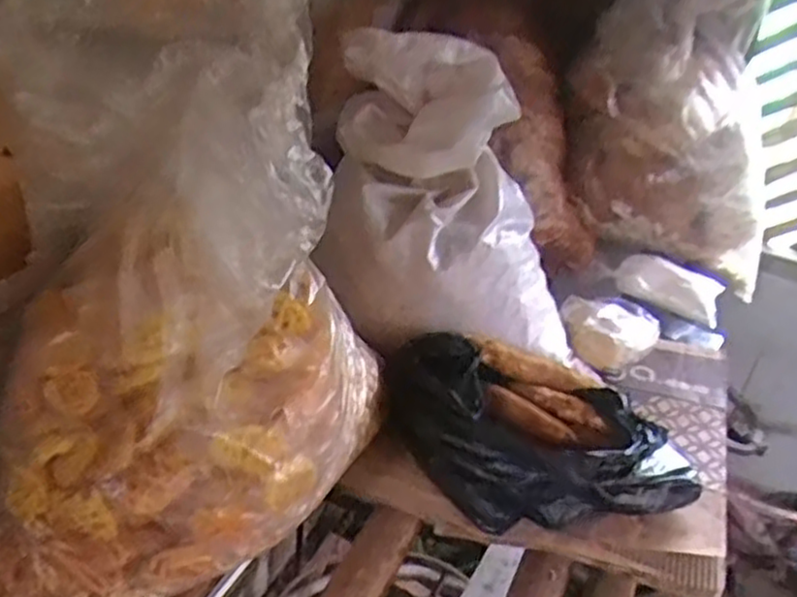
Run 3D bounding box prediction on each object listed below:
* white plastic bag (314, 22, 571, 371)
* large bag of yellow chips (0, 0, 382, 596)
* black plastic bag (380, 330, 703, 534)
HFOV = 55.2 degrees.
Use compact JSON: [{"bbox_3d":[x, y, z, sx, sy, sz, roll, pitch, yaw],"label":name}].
[{"bbox_3d":[0.064,-0.133,0.978,0.343,0.324,0.232,2,32,-7],"label":"white plastic bag"},{"bbox_3d":[-0.190,-0.009,0.667,0.337,0.511,0.278,4,32,-3],"label":"large bag of yellow chips"},{"bbox_3d":[0.157,0.143,0.872,0.329,0.121,0.210,1,33,-8],"label":"black plastic bag"}]

